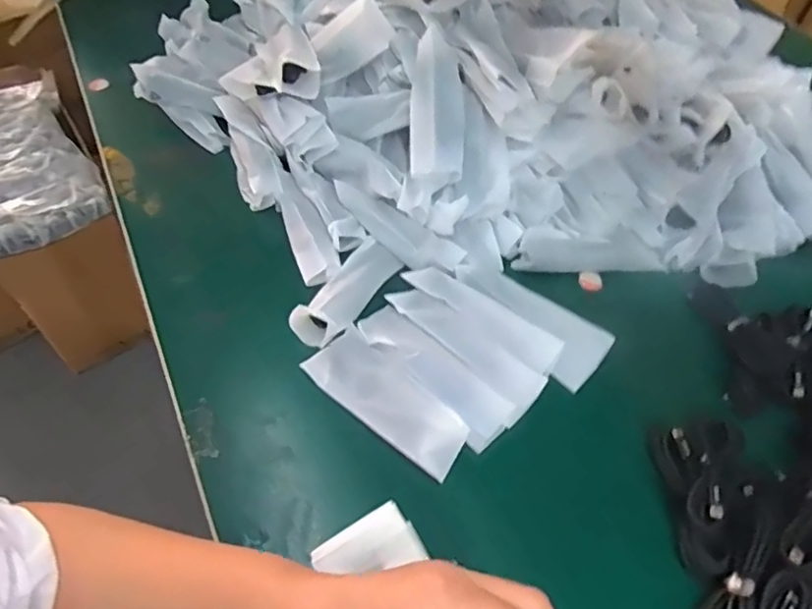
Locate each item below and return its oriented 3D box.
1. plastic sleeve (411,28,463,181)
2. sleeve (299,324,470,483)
[{"bbox_3d":[0.031,-0.197,0.574,0.051,0.017,0.146,0,83,-3],"label":"plastic sleeve"},{"bbox_3d":[-0.018,0.080,0.485,0.155,0.020,0.057,39,82,27],"label":"sleeve"}]

